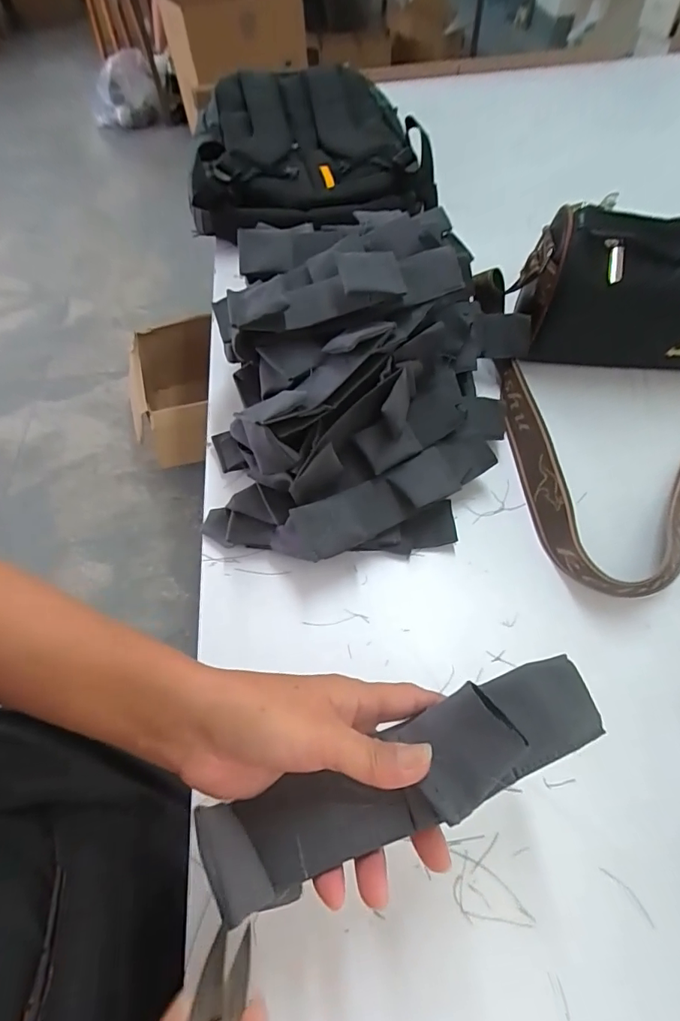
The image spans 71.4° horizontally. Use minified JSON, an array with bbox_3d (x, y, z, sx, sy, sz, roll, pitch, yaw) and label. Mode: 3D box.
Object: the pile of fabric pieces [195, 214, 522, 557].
[{"bbox_3d":[0.020,-0.110,0.429,0.277,0.148,0.299,9,58,8],"label":"pile of fabric pieces"}]

